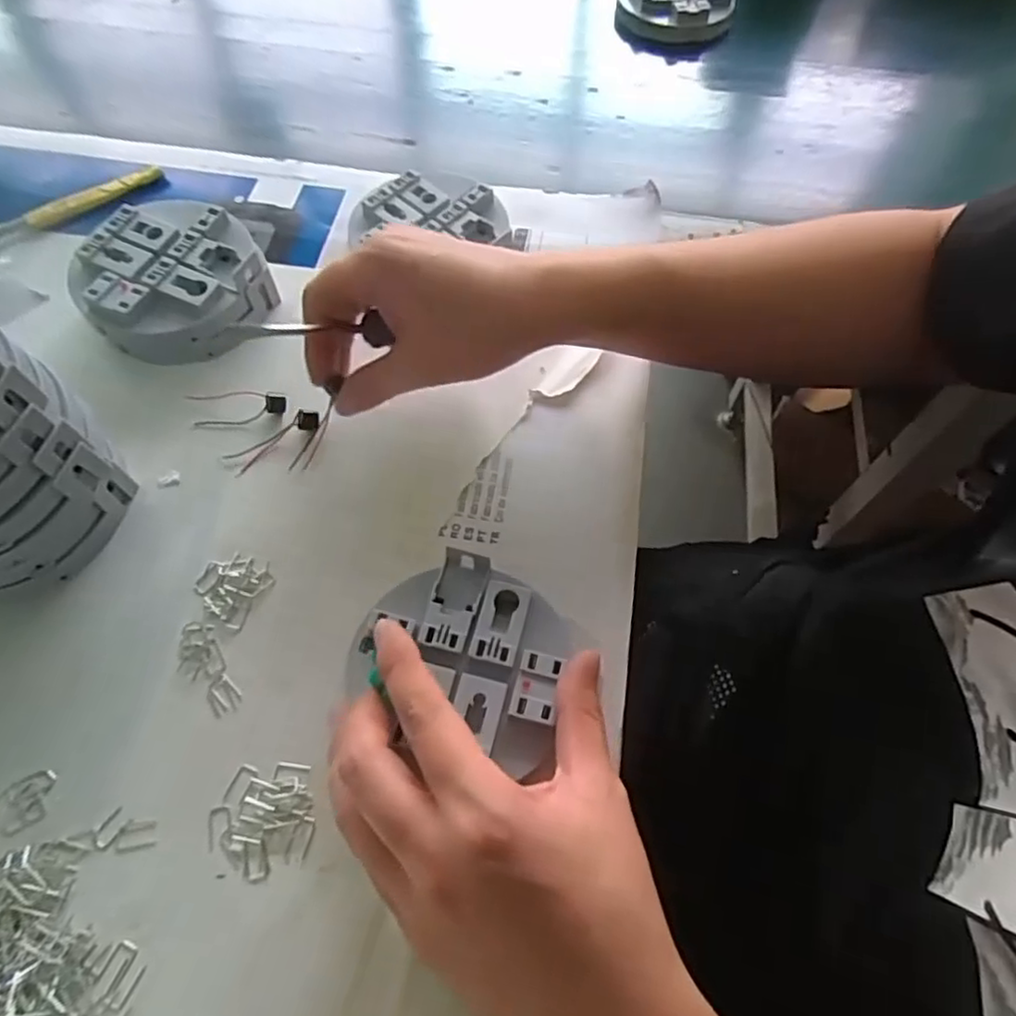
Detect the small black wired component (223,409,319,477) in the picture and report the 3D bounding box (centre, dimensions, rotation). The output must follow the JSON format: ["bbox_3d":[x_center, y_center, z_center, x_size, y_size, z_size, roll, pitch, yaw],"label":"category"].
[{"bbox_3d":[-0.129,-0.038,0.369,0.053,0.009,0.014,-33,68,-17],"label":"small black wired component"}]

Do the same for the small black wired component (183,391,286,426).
[{"bbox_3d":[-0.153,-0.058,0.379,0.054,0.009,0.019,-2,62,-3],"label":"small black wired component"}]

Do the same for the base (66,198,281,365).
[{"bbox_3d":[-0.200,-0.135,0.400,0.101,0.041,0.096,1,62,-2],"label":"base"}]

